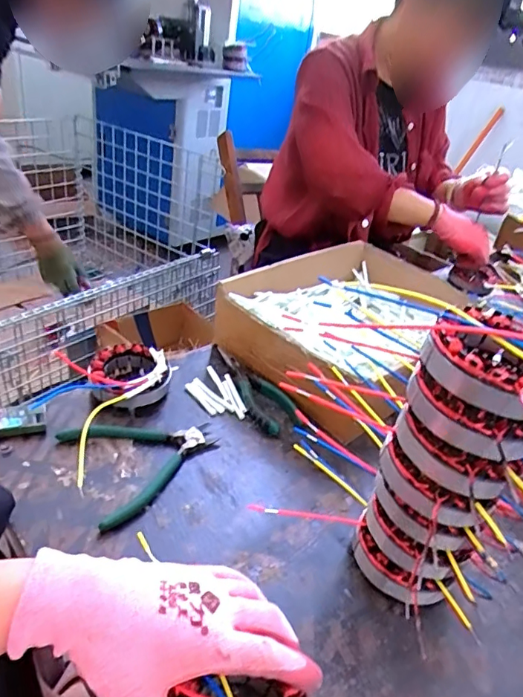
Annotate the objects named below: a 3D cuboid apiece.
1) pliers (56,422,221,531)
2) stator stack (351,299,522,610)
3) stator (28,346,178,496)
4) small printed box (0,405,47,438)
[{"bbox_3d":[-0.109,0.099,0.478,0.134,0.012,0.114,-15,40,-34],"label":"pliers"},{"bbox_3d":[0.131,0.090,0.363,0.083,0.234,0.079,27,36,25],"label":"stator stack"},{"bbox_3d":[-0.165,0.043,0.527,0.105,0.048,0.161,18,33,13],"label":"stator"},{"bbox_3d":[-0.245,0.071,0.482,0.067,0.016,0.029,-6,40,-15],"label":"small printed box"}]

